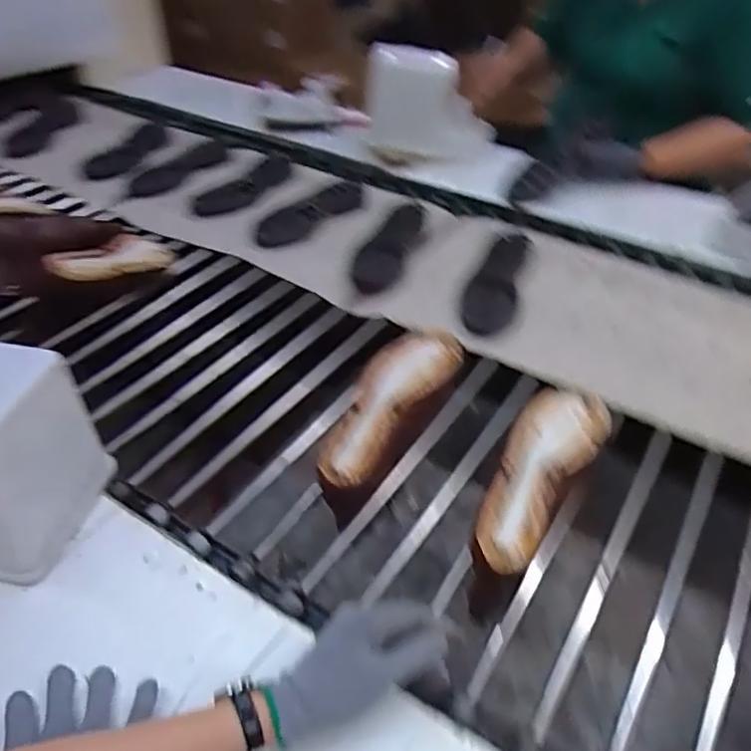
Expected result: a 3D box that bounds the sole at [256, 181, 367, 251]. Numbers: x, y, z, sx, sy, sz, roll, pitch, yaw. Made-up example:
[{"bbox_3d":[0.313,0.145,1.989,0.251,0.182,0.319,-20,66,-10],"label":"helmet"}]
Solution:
[{"bbox_3d":[-0.123,-0.290,1.078,0.099,0.025,0.258,28,47,23],"label":"sole"}]

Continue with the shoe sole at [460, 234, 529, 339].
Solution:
[{"bbox_3d":[0.197,-0.152,0.951,0.076,0.023,0.258,18,44,14],"label":"shoe sole"}]

